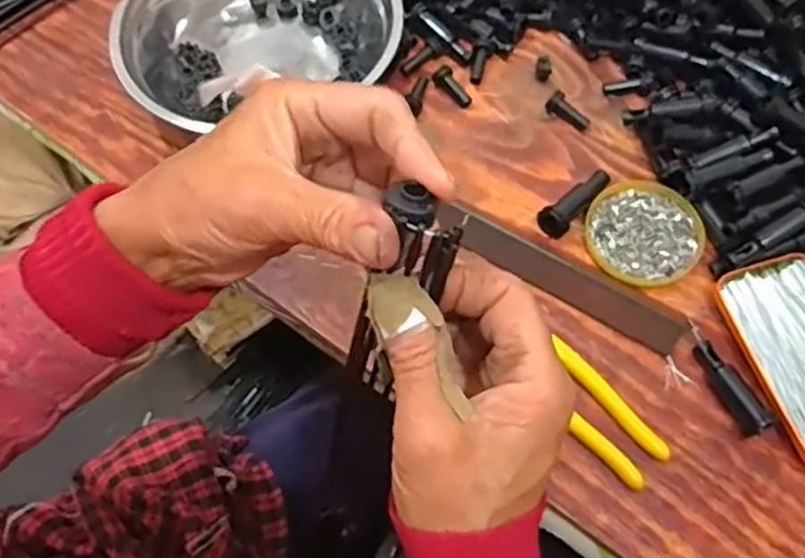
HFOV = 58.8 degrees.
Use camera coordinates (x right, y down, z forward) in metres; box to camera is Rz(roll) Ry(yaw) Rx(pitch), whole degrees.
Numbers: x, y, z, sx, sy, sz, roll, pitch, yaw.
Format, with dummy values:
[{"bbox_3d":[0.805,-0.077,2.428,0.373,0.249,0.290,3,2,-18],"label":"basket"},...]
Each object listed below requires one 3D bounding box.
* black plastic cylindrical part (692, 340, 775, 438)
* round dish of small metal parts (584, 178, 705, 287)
[{"bbox_3d":[0.217,0.069,0.466,0.016,0.020,0.066,-27,67,-12],"label":"black plastic cylindrical part"},{"bbox_3d":[0.180,-0.036,0.529,0.081,0.011,0.084,0,64,1],"label":"round dish of small metal parts"}]

